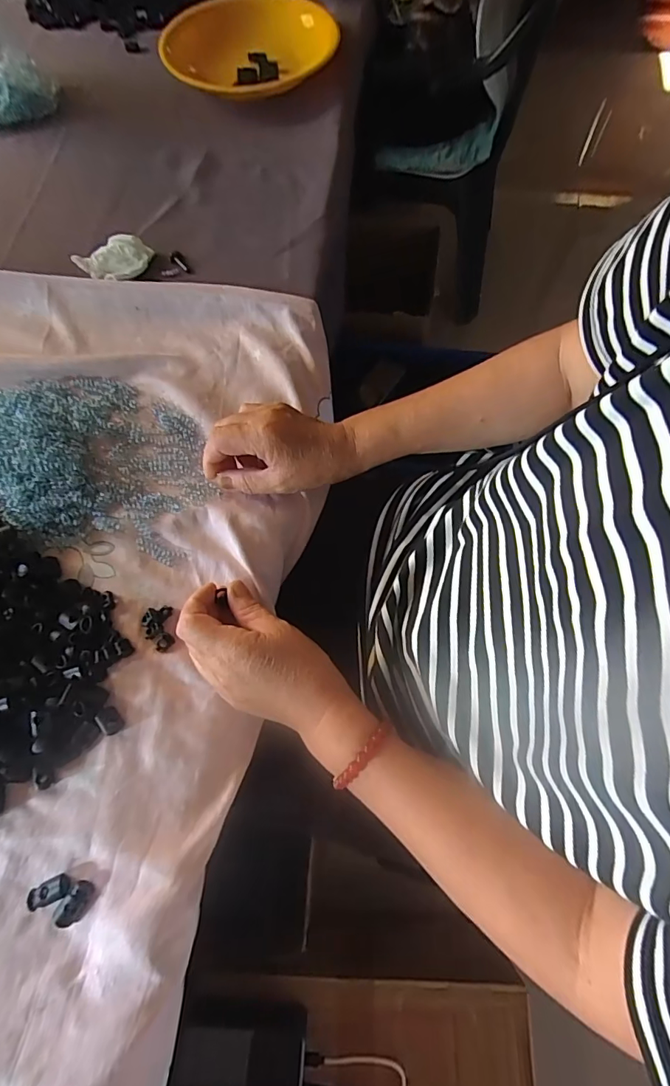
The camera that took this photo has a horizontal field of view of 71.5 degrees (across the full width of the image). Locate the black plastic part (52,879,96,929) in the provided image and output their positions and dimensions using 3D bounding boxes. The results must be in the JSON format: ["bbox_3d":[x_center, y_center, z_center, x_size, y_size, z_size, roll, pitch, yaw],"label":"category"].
[{"bbox_3d":[-0.180,0.250,0.322,0.017,0.006,0.030,34,72,11],"label":"black plastic part"}]

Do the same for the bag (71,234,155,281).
[{"bbox_3d":[-0.246,-0.320,0.524,0.080,0.020,0.044,-33,73,-13],"label":"bag"}]

